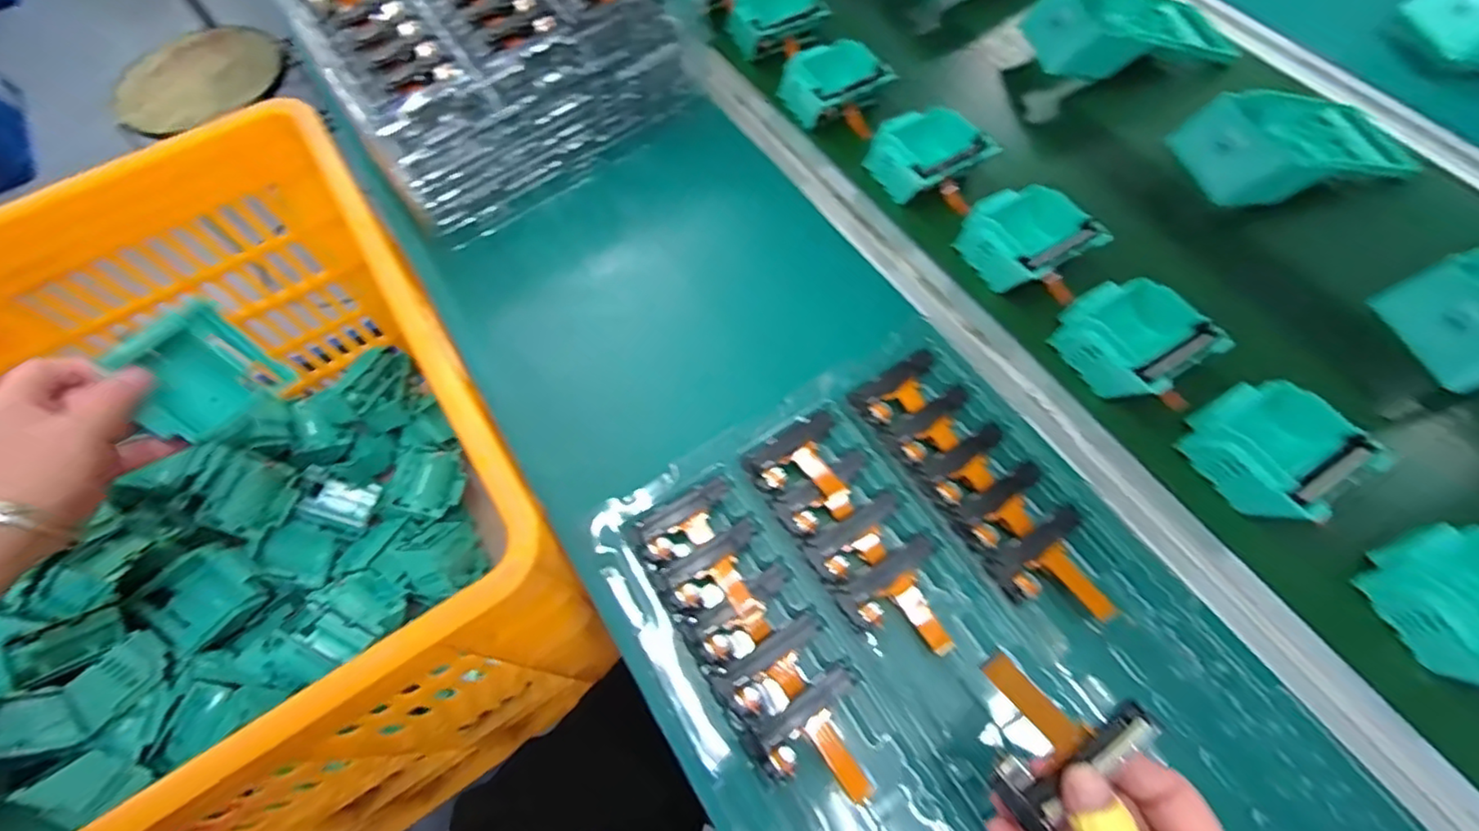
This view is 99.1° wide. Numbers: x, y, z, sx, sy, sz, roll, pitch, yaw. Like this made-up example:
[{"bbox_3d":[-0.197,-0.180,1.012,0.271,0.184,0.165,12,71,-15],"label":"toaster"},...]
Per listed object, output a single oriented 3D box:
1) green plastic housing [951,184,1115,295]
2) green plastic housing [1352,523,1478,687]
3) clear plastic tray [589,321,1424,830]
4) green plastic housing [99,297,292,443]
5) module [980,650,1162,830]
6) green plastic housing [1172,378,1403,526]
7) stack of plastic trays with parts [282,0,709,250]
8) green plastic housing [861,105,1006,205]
[{"bbox_3d":[0.217,-0.135,0.479,0.081,0.035,0.081,-29,63,-10],"label":"green plastic housing"},{"bbox_3d":[0.413,0.105,0.354,0.076,0.032,0.082,-26,63,-8],"label":"green plastic housing"},{"bbox_3d":[0.119,0.152,0.349,0.278,0.036,0.388,-31,64,-10],"label":"clear plastic tray"},{"bbox_3d":[-0.351,-0.024,0.413,0.030,0.075,0.073,35,68,18],"label":"green plastic housing"},{"bbox_3d":[0.124,0.128,0.259,0.063,0.020,0.056,-37,67,-16],"label":"module"},{"bbox_3d":[0.336,0.020,0.397,0.073,0.033,0.082,-33,64,-11],"label":"green plastic housing"},{"bbox_3d":[-0.241,-0.368,0.562,0.262,0.101,0.367,-34,64,-12],"label":"stack of plastic trays with parts"},{"bbox_3d":[0.154,-0.216,0.521,0.078,0.035,0.080,-30,65,-10],"label":"green plastic housing"}]

